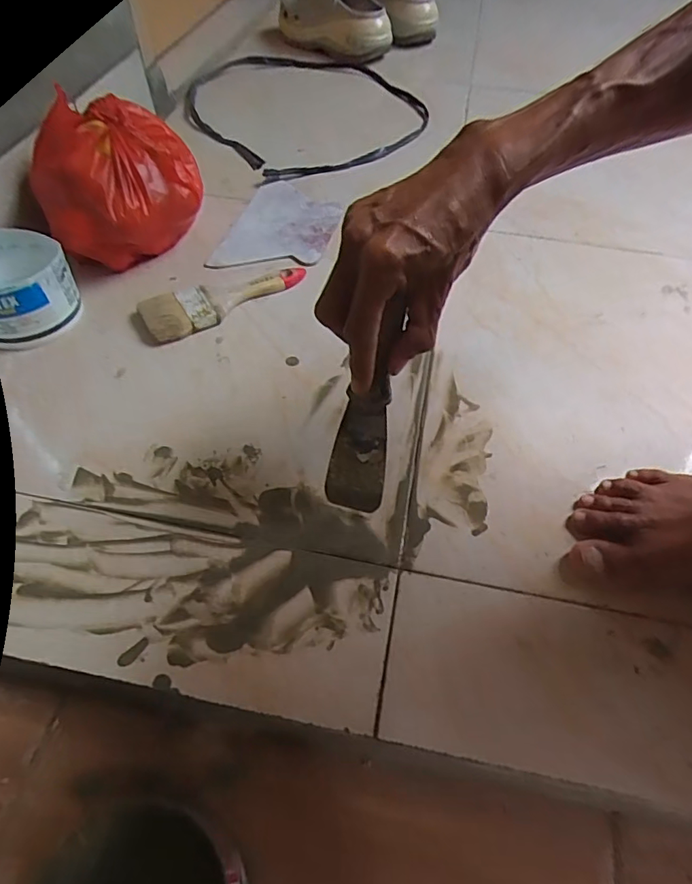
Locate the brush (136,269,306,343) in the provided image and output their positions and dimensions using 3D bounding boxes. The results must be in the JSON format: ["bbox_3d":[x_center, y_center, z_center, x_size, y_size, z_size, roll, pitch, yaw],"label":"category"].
[{"bbox_3d":[-0.133,-0.165,0.584,0.189,0.023,0.054,-31,60,-23],"label":"brush"}]

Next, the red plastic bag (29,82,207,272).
[{"bbox_3d":[-0.248,-0.280,0.589,0.156,0.141,0.121,-9,54,-9],"label":"red plastic bag"}]

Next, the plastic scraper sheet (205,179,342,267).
[{"bbox_3d":[-0.081,-0.283,0.687,0.128,0.006,0.196,12,55,7],"label":"plastic scraper sheet"}]

